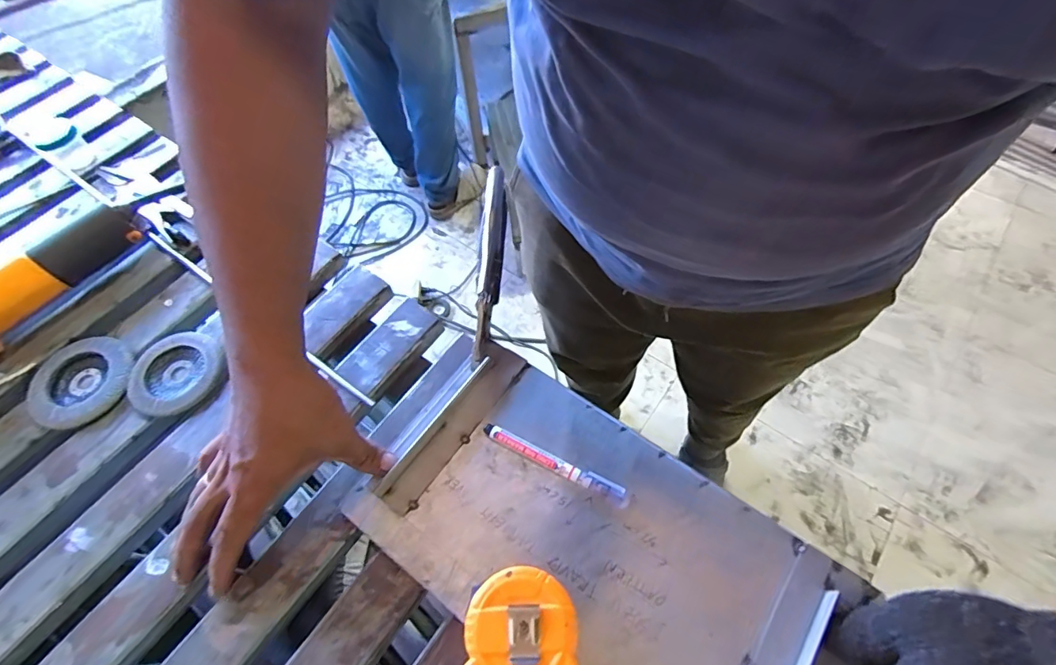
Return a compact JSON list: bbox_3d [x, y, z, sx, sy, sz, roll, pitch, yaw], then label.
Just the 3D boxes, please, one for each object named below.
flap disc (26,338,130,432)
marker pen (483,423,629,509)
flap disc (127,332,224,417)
[{"bbox_3d":[-0.435,0.046,0.477,0.090,0.014,0.090,-1,60,3],"label":"flap disc"},{"bbox_3d":[0.021,0.109,0.416,0.133,0.012,0.015,24,64,16],"label":"marker pen"},{"bbox_3d":[-0.343,0.038,0.478,0.079,0.009,0.082,-1,60,3],"label":"flap disc"}]

